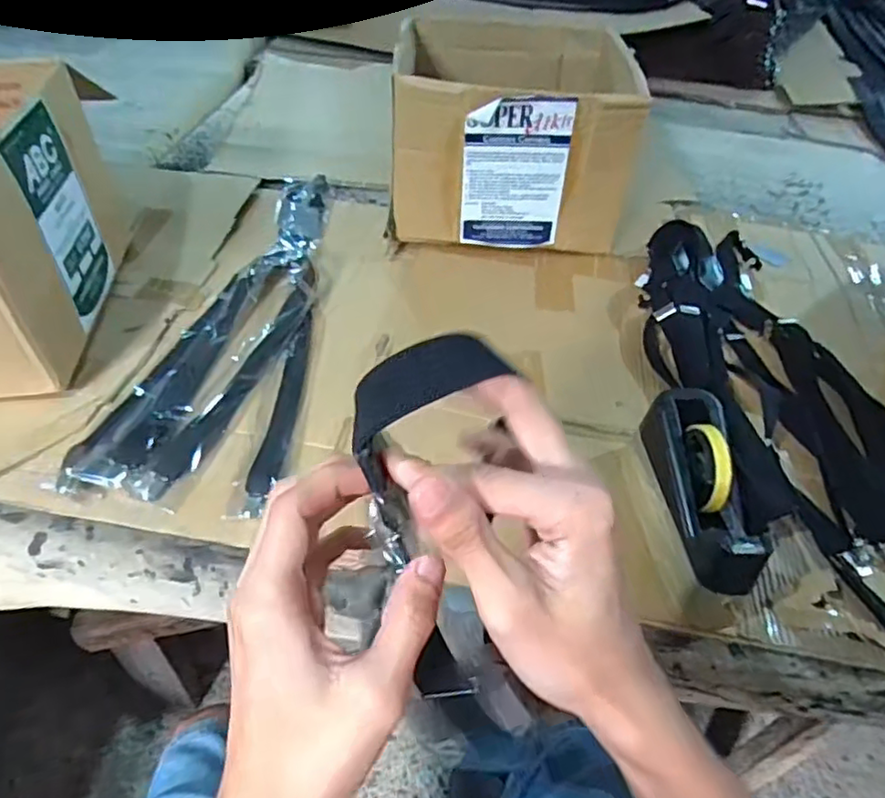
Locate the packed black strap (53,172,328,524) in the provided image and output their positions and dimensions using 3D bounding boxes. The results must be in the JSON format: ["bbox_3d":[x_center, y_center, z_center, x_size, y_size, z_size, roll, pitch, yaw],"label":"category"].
[{"bbox_3d":[-0.252,-0.134,0.828,0.191,0.038,0.637,4,47,1],"label":"packed black strap"}]

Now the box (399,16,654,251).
[{"bbox_3d":[0.107,-0.425,0.989,0.324,0.240,0.367,4,47,1],"label":"box"}]

